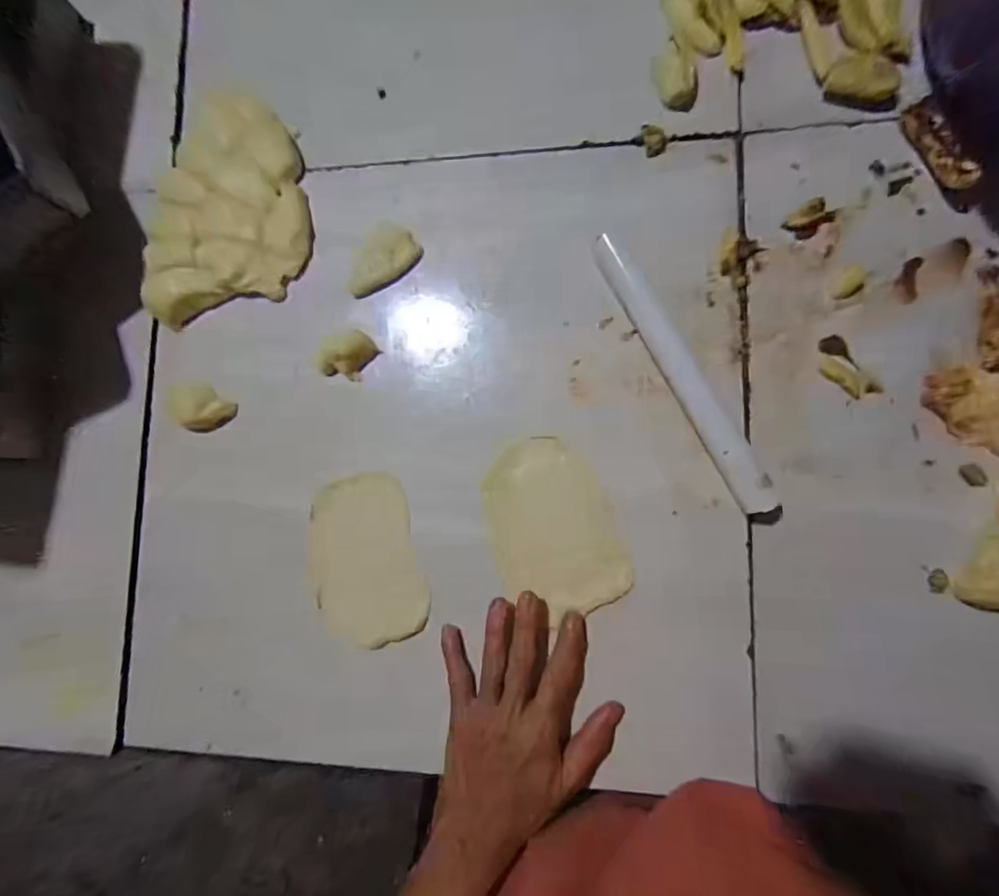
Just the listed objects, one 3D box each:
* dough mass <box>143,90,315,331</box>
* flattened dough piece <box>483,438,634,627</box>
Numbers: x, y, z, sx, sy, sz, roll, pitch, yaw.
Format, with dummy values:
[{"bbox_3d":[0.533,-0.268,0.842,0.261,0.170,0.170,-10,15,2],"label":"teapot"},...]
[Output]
[{"bbox_3d":[-0.240,-0.210,0.441,0.137,0.023,0.191,-4,86,7],"label":"dough mass"},{"bbox_3d":[0.042,0.059,0.385,0.095,0.014,0.130,-13,82,7],"label":"flattened dough piece"}]

